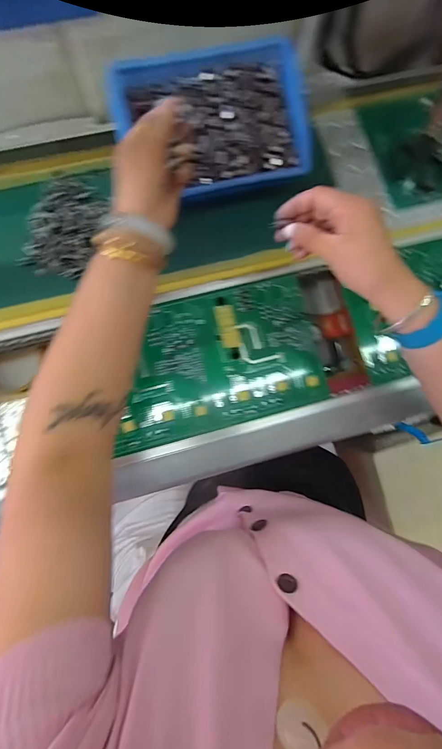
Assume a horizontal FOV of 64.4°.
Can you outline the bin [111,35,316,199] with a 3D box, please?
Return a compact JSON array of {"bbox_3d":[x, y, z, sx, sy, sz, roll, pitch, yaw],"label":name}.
[{"bbox_3d":[-0.007,-0.271,0.376,0.198,0.037,0.137,-16,89,-5],"label":"bin"}]

